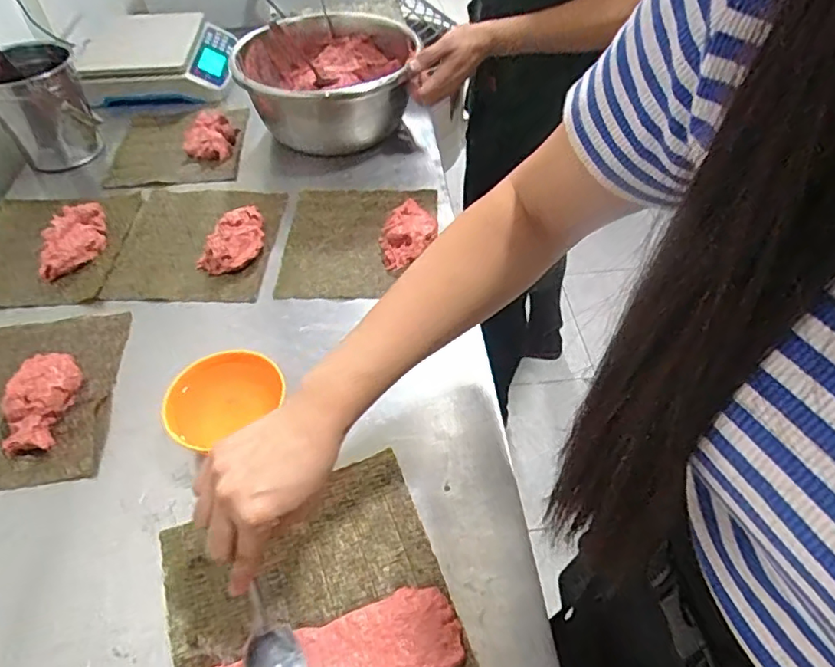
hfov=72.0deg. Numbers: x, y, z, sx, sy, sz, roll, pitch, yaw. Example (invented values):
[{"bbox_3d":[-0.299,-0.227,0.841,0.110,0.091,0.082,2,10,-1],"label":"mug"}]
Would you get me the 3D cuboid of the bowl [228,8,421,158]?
[{"bbox_3d":[-0.134,-0.368,0.859,0.246,0.119,0.250,-1,50,1],"label":"bowl"}]

